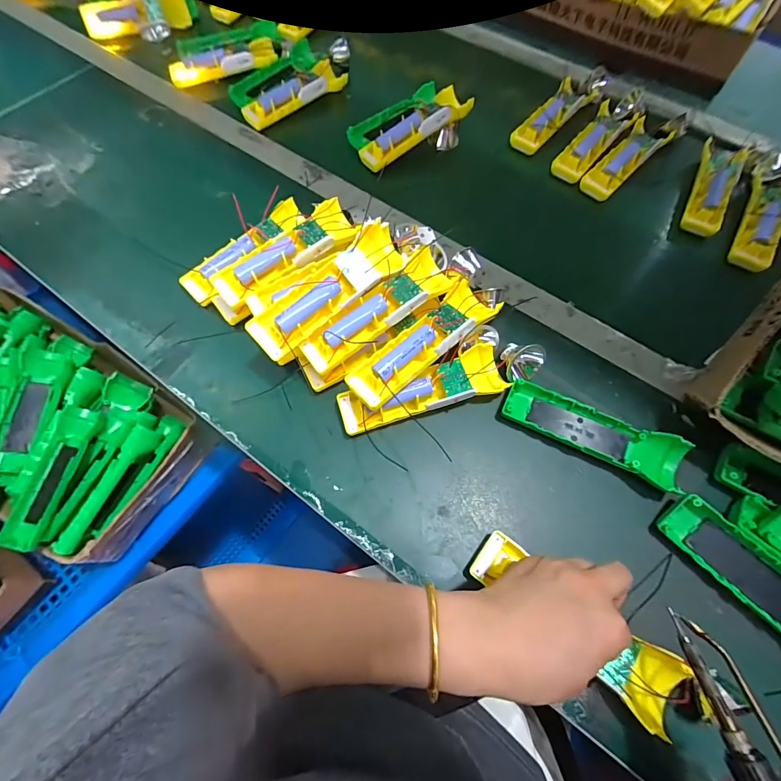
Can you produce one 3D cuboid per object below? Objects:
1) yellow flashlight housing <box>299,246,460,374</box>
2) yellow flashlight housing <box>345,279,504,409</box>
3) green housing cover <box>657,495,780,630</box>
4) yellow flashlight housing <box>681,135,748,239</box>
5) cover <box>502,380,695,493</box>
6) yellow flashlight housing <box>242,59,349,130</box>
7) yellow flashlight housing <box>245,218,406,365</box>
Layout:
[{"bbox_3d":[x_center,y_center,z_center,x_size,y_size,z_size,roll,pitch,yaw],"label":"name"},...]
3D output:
[{"bbox_3d":[-0.012,-0.080,0.369,0.163,0.024,0.047,-34,71,-15],"label":"yellow flashlight housing"},{"bbox_3d":[0.034,-0.047,0.366,0.165,0.038,0.046,-39,73,-16],"label":"yellow flashlight housing"},{"bbox_3d":[0.304,0.158,0.310,0.052,0.025,0.164,-45,71,4],"label":"green housing cover"},{"bbox_3d":[0.435,-0.279,0.506,0.043,0.030,0.154,25,71,10],"label":"yellow flashlight housing"},{"bbox_3d":[0.190,0.040,0.365,0.162,0.031,0.046,25,68,10],"label":"cover"},{"bbox_3d":[-0.141,-0.445,0.573,0.170,0.022,0.044,-35,72,-15],"label":"yellow flashlight housing"},{"bbox_3d":[-0.052,-0.099,0.364,0.177,0.039,0.052,-40,73,-16],"label":"yellow flashlight housing"}]

